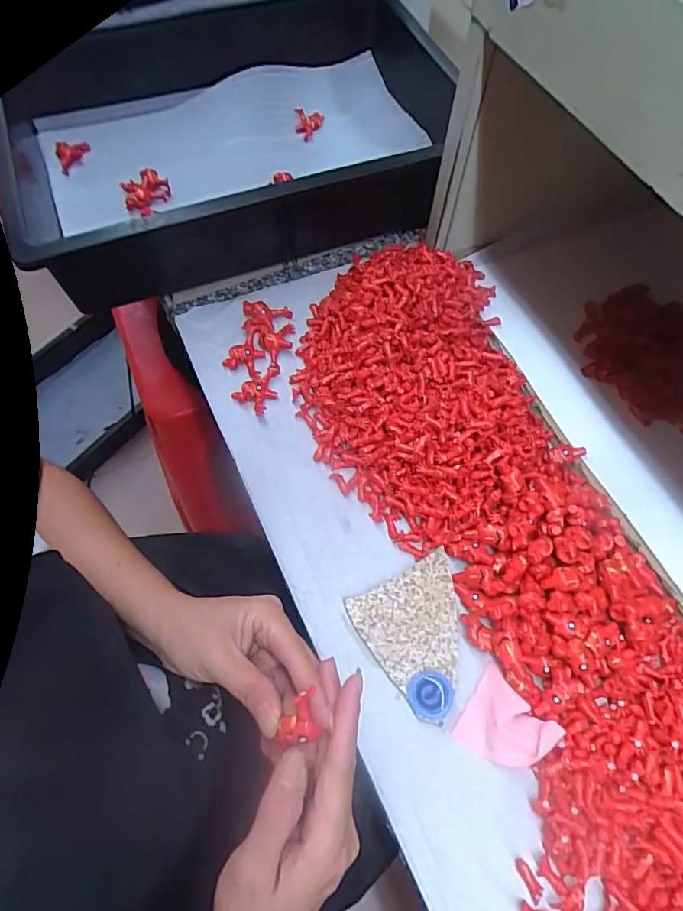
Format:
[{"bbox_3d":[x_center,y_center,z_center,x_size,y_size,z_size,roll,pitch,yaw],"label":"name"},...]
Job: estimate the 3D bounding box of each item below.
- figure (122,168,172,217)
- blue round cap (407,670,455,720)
[{"bbox_3d":[-0.206,-0.276,0.539,0.047,0.018,0.041,-40,72,-20],"label":"figure"},{"bbox_3d":[0.061,0.163,0.350,0.029,0.009,0.029,1,63,-3],"label":"blue round cap"}]

